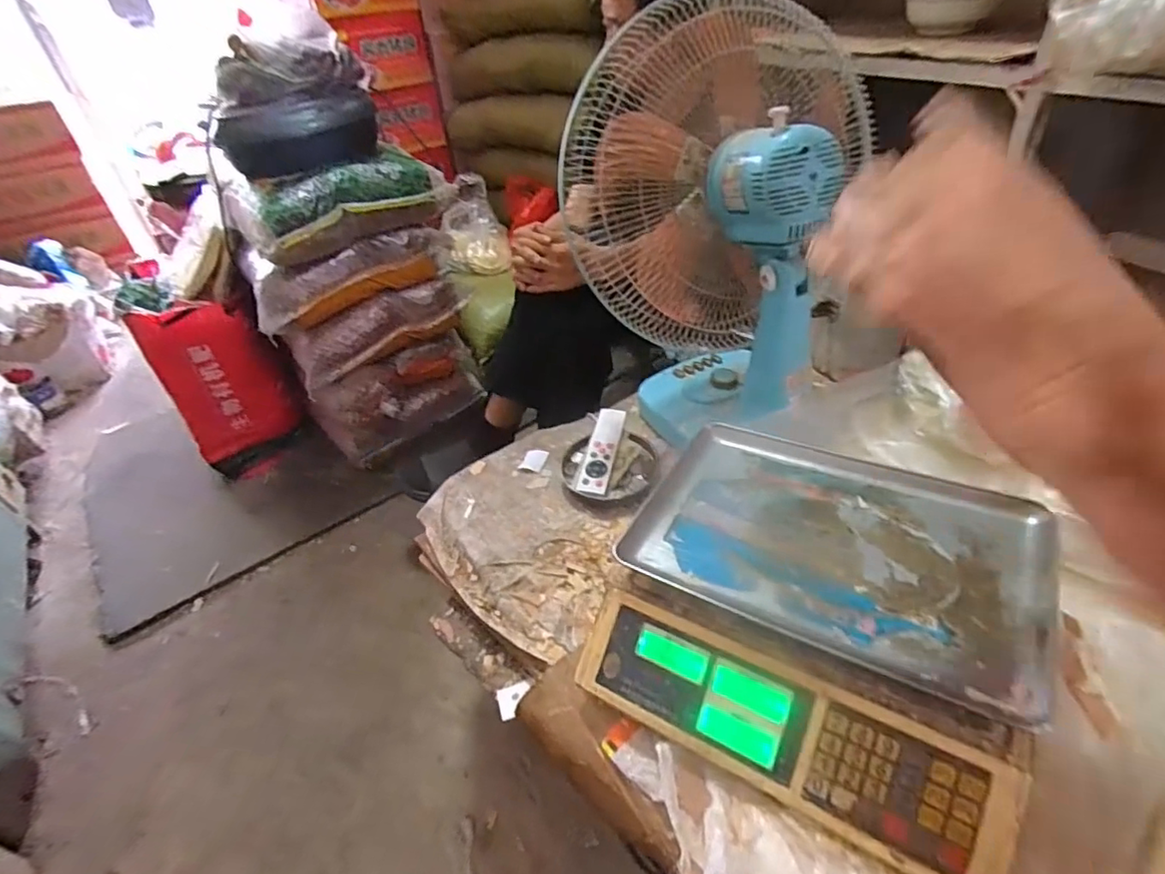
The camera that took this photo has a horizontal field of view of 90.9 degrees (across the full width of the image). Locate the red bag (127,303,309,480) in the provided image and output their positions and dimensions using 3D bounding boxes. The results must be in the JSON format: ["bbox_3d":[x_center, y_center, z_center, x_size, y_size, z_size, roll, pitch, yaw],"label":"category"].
[{"bbox_3d":[-0.907,-0.121,1.488,0.280,0.440,0.103,-28,43,-23],"label":"red bag"}]

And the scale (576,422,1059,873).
[{"bbox_3d":[0.211,0.145,0.528,0.339,0.089,0.325,18,45,28],"label":"scale"}]

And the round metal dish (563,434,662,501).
[{"bbox_3d":[0.038,0.040,0.792,0.132,0.025,0.113,-3,39,5],"label":"round metal dish"}]

